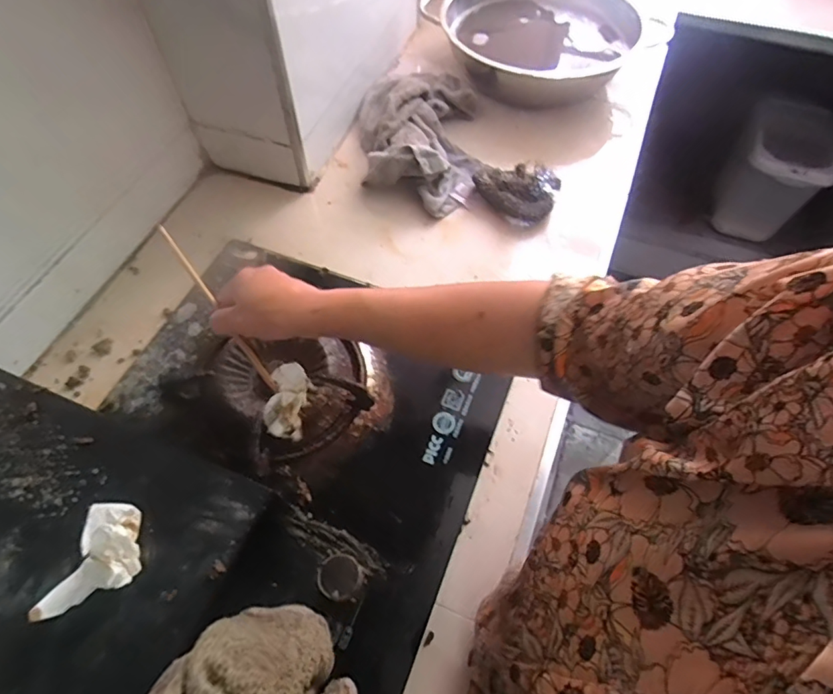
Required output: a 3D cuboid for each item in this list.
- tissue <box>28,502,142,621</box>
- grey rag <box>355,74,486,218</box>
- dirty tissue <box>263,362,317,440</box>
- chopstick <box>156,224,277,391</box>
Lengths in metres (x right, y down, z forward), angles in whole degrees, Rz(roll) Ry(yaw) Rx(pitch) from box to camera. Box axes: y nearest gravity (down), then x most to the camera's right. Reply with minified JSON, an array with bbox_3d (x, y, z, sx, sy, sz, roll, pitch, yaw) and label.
[{"bbox_3d":[-0.233,0.154,0.369,0.054,0.048,0.084,8,60,4],"label":"tissue"},{"bbox_3d":[0.007,-0.321,0.757,0.185,0.068,0.284,-7,60,-4],"label":"grey rag"},{"bbox_3d":[-0.111,0.046,0.445,0.034,0.028,0.062,14,96,14],"label":"dirty tissue"},{"bbox_3d":[-0.181,-0.037,0.460,0.007,0.008,0.184,-35,85,-19],"label":"chopstick"}]

